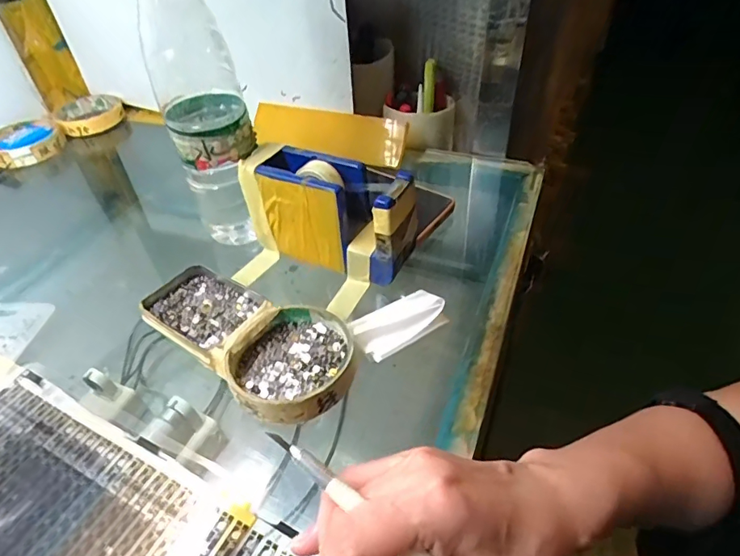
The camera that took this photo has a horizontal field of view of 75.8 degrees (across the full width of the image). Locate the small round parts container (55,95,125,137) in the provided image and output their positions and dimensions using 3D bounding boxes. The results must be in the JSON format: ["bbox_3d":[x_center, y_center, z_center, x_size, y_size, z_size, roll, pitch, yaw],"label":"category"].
[{"bbox_3d":[-0.371,-0.219,0.634,0.078,0.020,0.093,-20,45,-15],"label":"small round parts container"}]

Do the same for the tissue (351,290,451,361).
[{"bbox_3d":[0.020,0.030,0.336,0.066,0.013,0.034,-25,47,-21],"label":"tissue"}]

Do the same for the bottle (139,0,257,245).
[{"bbox_3d":[-0.127,-0.127,0.367,0.061,0.210,0.075,-18,45,-16],"label":"bottle"}]

